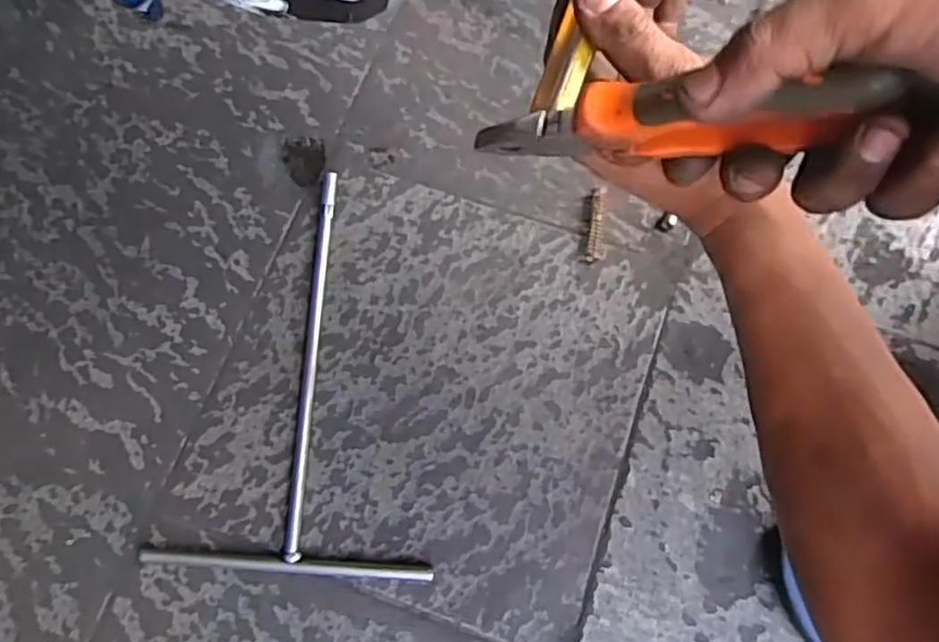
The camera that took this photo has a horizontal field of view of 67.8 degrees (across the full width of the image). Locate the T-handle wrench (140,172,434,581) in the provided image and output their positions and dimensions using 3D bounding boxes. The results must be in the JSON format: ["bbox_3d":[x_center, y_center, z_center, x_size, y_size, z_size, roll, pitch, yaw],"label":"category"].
[{"bbox_3d":[-0.115,0.029,0.516,0.192,0.009,0.295,3,72,2],"label":"T-handle wrench"}]

